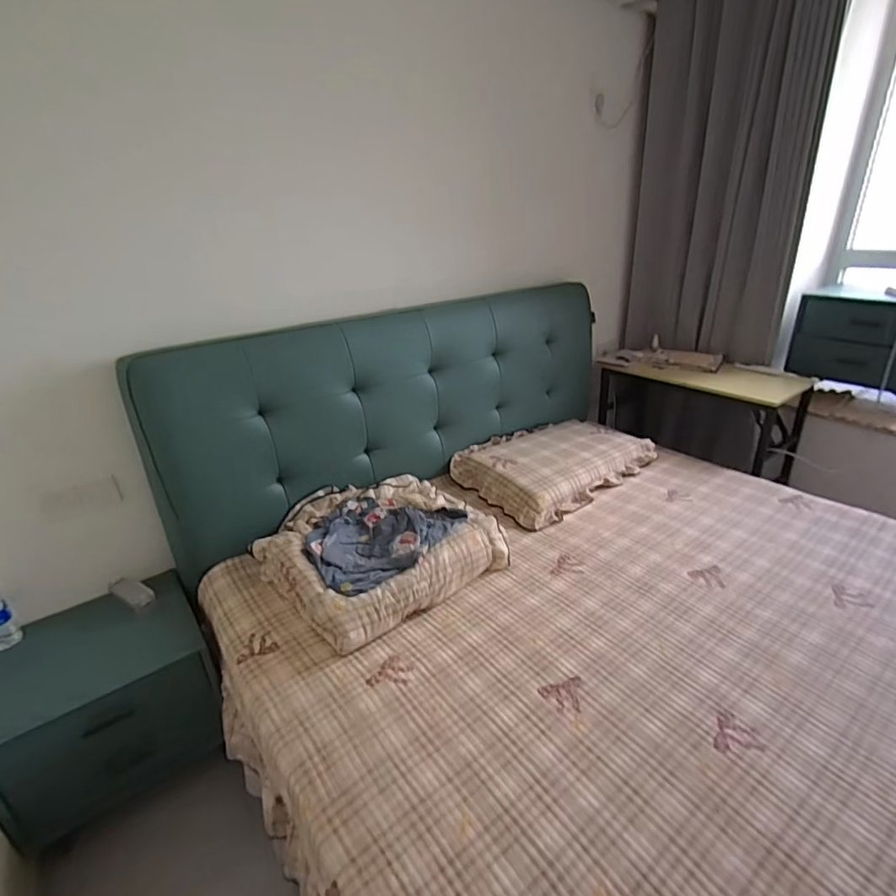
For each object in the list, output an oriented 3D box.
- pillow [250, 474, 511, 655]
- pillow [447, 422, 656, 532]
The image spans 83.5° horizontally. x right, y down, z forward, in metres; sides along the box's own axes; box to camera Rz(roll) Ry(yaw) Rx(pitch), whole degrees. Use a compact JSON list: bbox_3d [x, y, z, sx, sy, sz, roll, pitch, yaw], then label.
[{"bbox_3d":[-0.197,0.279,1.448,0.570,0.133,0.504,-22,32,-33],"label":"pillow"},{"bbox_3d":[0.418,0.038,1.924,0.738,0.100,0.435,-21,30,-35],"label":"pillow"}]

